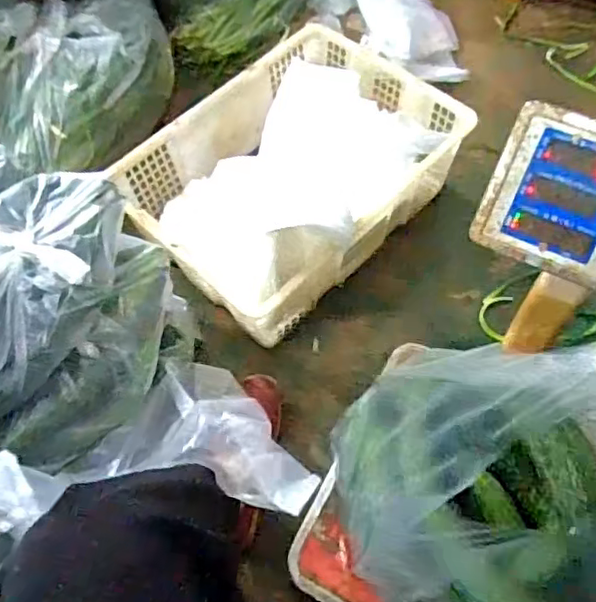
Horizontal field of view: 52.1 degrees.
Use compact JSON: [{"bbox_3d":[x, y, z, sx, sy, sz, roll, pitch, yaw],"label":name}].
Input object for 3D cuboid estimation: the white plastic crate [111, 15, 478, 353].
[{"bbox_3d":[-0.010,-0.198,0.974,0.476,0.155,0.344,-41,67,-19],"label":"white plastic crate"}]

